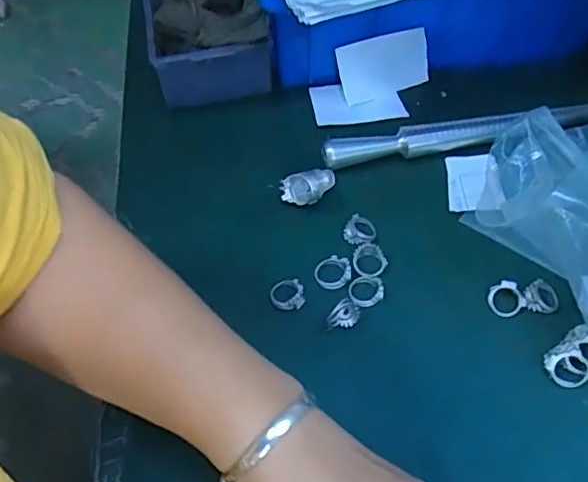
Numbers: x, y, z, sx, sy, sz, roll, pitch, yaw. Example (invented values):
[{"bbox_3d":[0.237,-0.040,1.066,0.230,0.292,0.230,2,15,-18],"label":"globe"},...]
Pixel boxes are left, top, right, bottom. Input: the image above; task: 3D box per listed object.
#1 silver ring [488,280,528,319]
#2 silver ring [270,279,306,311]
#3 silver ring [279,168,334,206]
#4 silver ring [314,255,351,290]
[{"bbox_3d":[0.132,0.037,0.360,0.021,0.004,0.021,-1,81,7],"label":"silver ring"},{"bbox_3d":[-0.005,0.034,0.369,0.021,0.006,0.021,-2,56,2],"label":"silver ring"},{"bbox_3d":[0.012,-0.037,0.409,0.041,0.021,0.022,-20,57,-10],"label":"silver ring"},{"bbox_3d":[0.025,0.020,0.375,0.024,0.005,0.022,-23,58,-12],"label":"silver ring"}]

